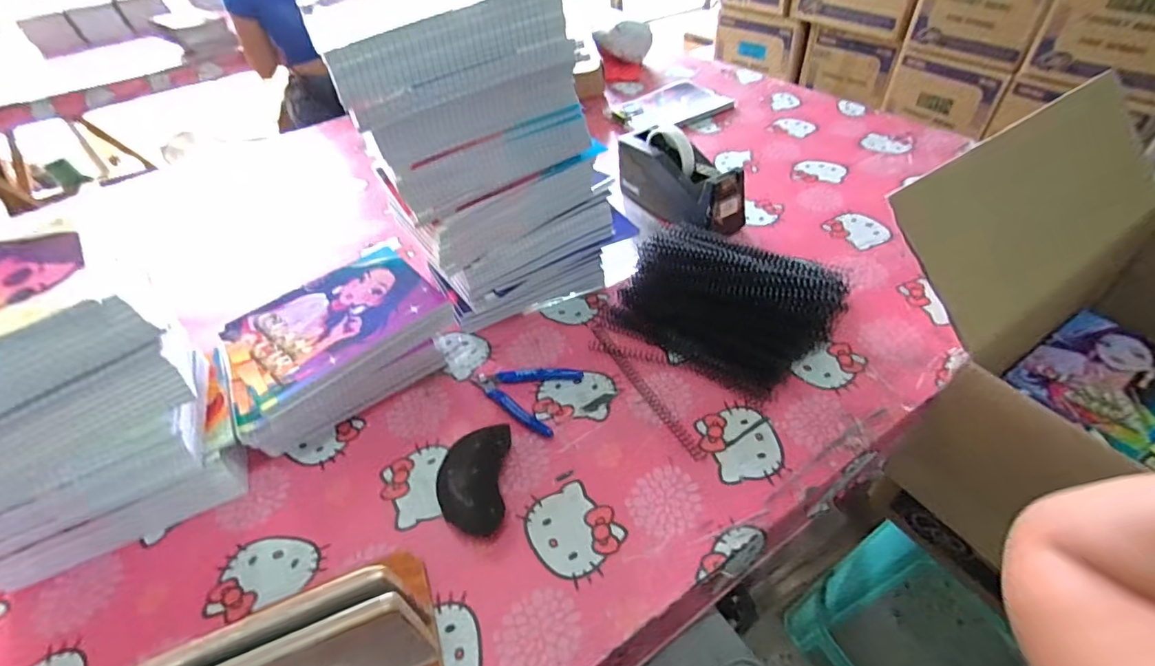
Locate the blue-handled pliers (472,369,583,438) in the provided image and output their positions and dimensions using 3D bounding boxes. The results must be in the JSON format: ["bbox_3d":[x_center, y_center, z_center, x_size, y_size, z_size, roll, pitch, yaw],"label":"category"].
[{"bbox_3d":[-0.059,0.058,0.562,0.113,0.010,0.088,17,51,23],"label":"blue-handled pliers"}]

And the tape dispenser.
[{"bbox_3d":[0.142,-0.218,0.740,0.074,0.110,0.197,-31,50,-21],"label":"tape dispenser"}]

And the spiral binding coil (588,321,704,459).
[{"bbox_3d":[0.066,0.053,0.553,0.013,0.007,0.212,-25,48,-16],"label":"spiral binding coil"}]

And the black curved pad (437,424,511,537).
[{"bbox_3d":[-0.099,0.135,0.475,0.066,0.034,0.101,-5,46,3],"label":"black curved pad"}]

